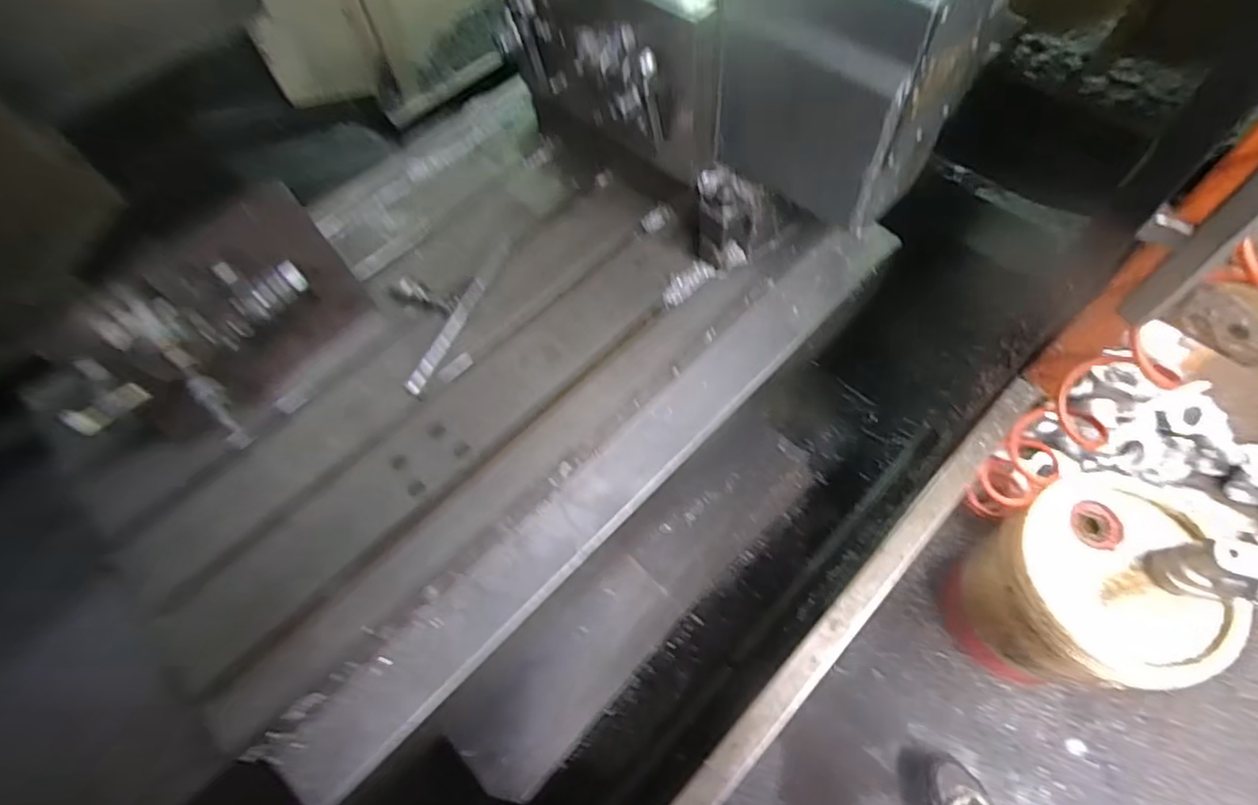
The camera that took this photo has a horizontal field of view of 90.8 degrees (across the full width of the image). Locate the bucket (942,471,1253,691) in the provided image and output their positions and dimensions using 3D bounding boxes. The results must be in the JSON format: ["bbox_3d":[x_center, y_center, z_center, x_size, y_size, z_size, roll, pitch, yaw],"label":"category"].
[{"bbox_3d":[0.760,0.344,1.085,0.303,0.373,0.283,-2,61,3],"label":"bucket"}]

